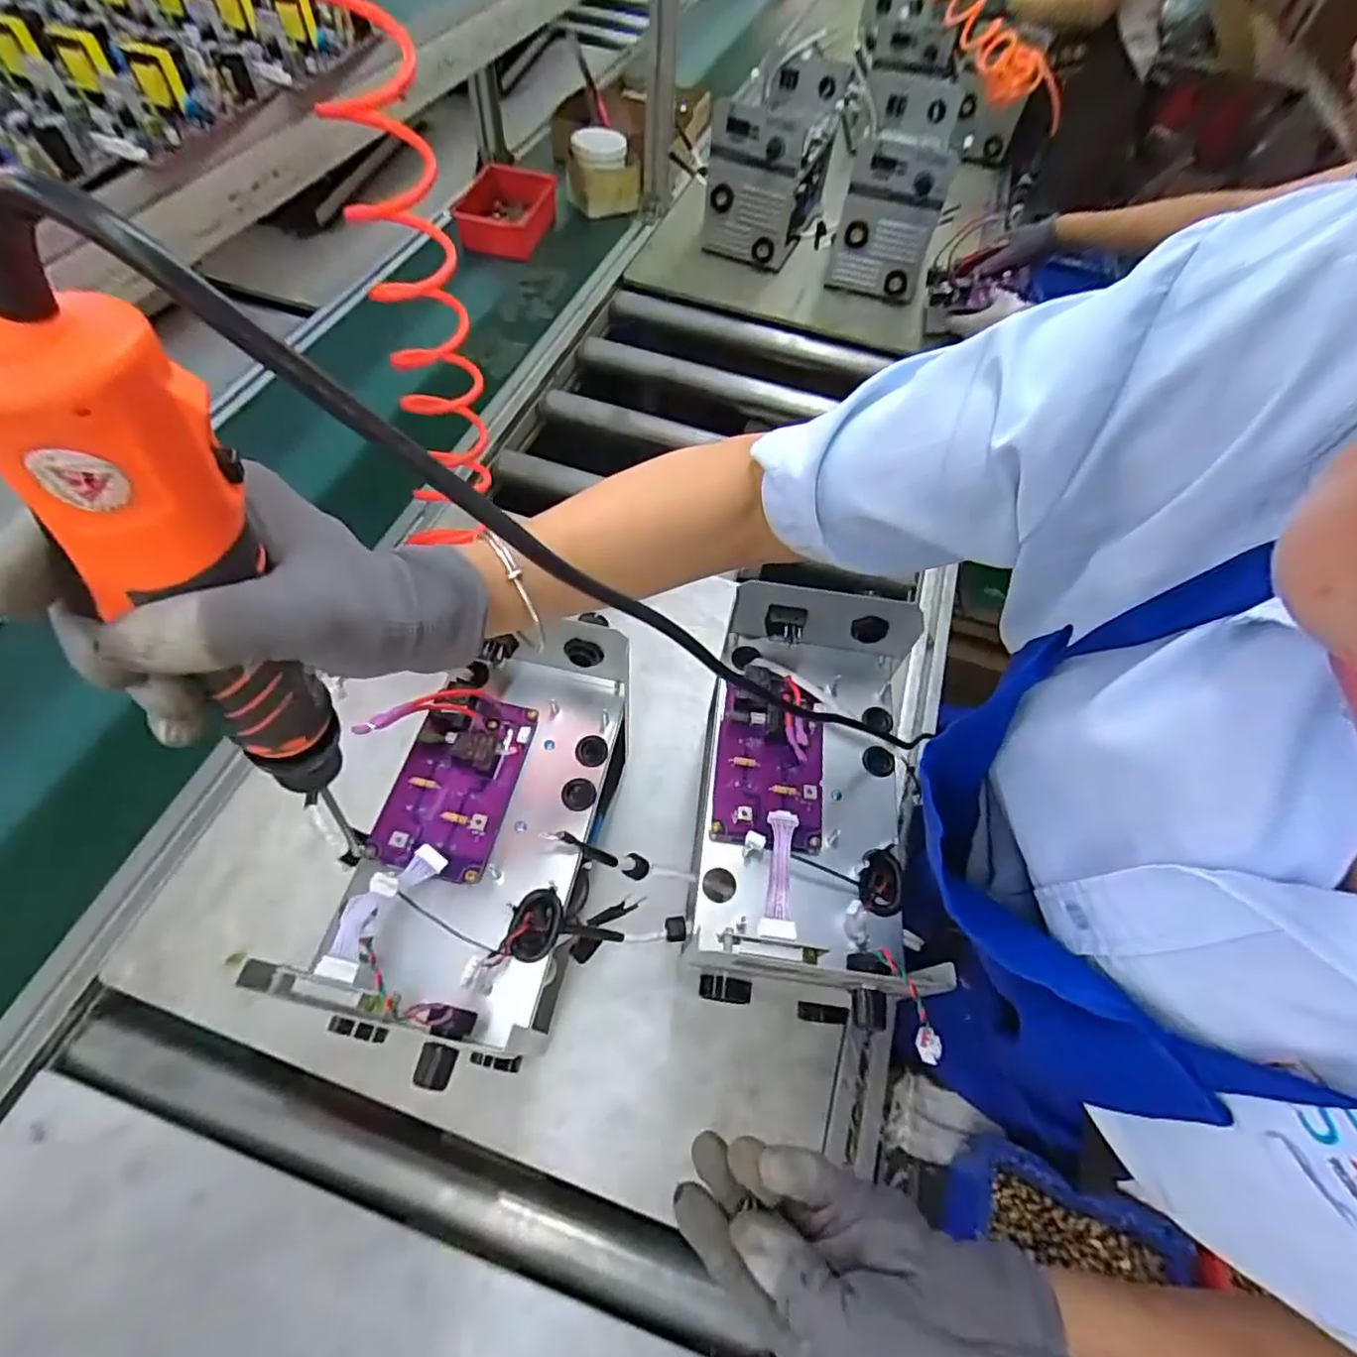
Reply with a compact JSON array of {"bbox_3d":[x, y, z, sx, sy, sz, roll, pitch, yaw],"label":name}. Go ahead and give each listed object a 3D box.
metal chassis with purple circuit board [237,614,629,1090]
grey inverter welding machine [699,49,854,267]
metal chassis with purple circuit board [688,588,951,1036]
[{"bbox_3d":[-0.133,0.104,0.467,0.168,0.112,0.272,11,59,1],"label":"metal chassis with purple circuit board"},{"bbox_3d":[0.170,-0.926,1.146,0.185,0.199,0.285,15,59,4],"label":"grey inverter welding machine"},{"bbox_3d":[0.103,0.077,0.486,0.159,0.088,0.296,7,59,-2],"label":"metal chassis with purple circuit board"}]

